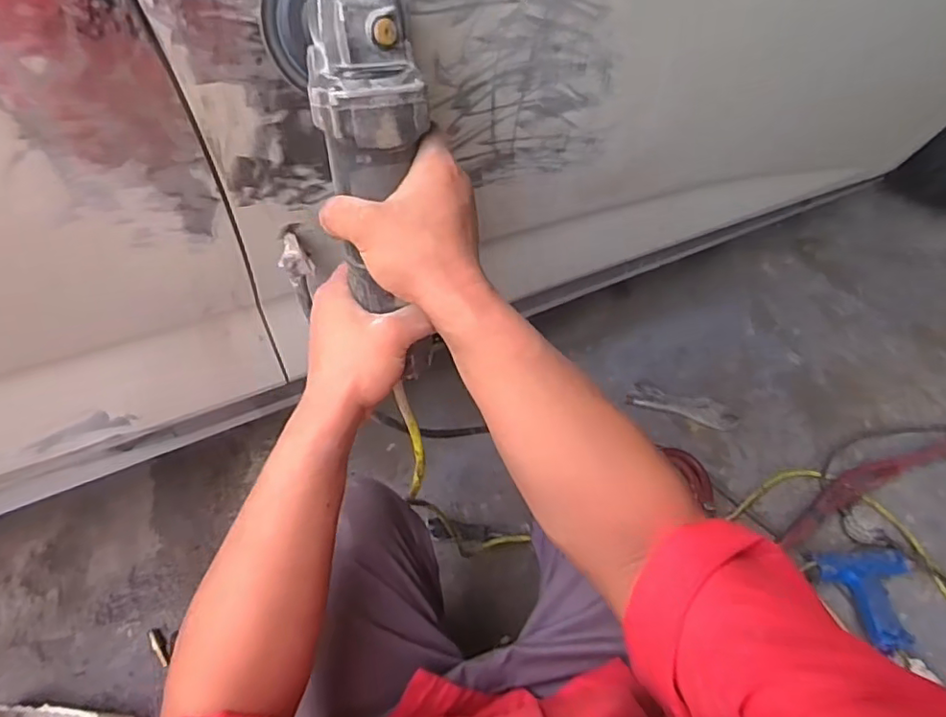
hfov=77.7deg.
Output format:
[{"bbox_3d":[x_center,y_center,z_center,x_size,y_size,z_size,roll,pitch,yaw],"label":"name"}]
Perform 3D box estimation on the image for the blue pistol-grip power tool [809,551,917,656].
[{"bbox_3d":[0.652,0.382,0.941,0.169,0.054,0.151,-4,61,-5],"label":"blue pistol-grip power tool"}]

